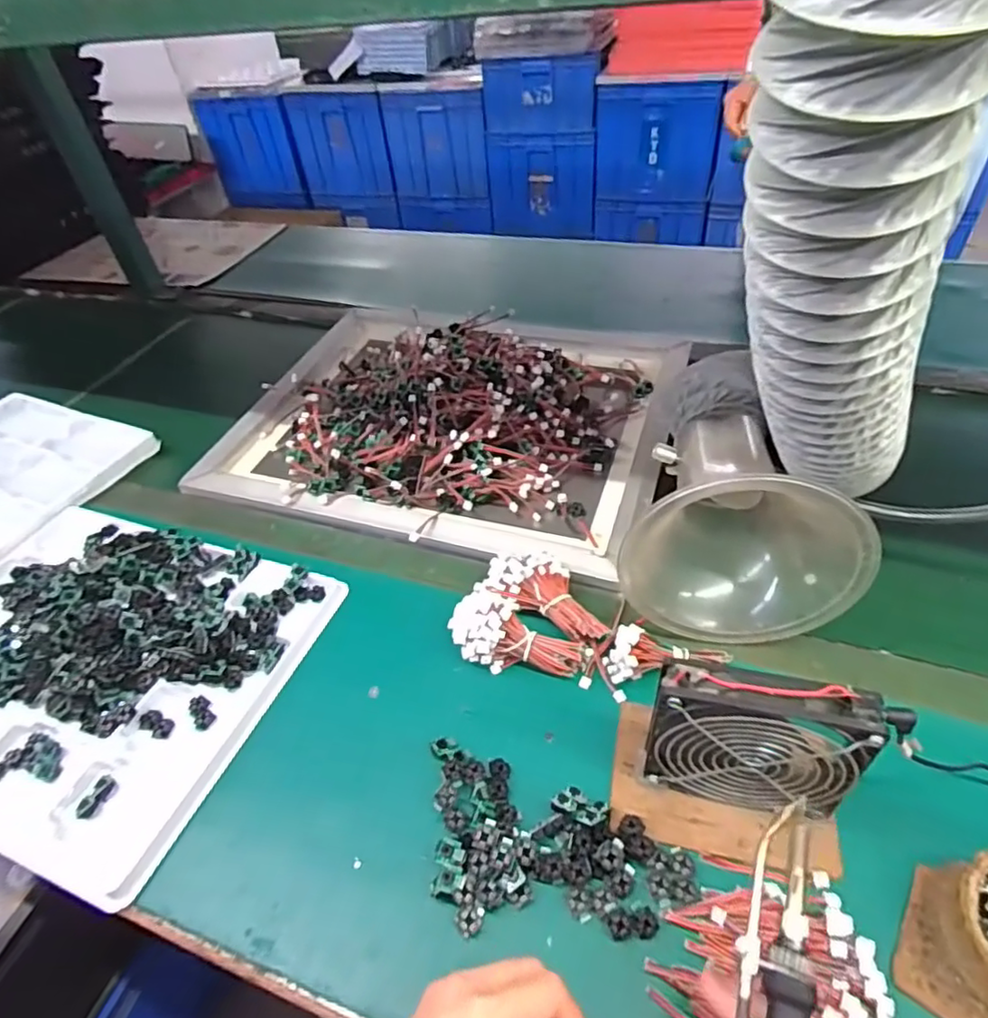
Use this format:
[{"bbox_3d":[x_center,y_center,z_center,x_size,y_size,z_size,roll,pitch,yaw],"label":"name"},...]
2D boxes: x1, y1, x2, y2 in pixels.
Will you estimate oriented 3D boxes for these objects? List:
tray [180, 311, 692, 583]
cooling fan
[{"bbox_3d":[-0.060,-0.133,0.746,0.496,0.077,0.427,13,48,20],"label":"tray"},{"bbox_3d":[0.160,0.147,0.381,0.122,0.129,0.028,7,46,14],"label":"cooling fan"}]

